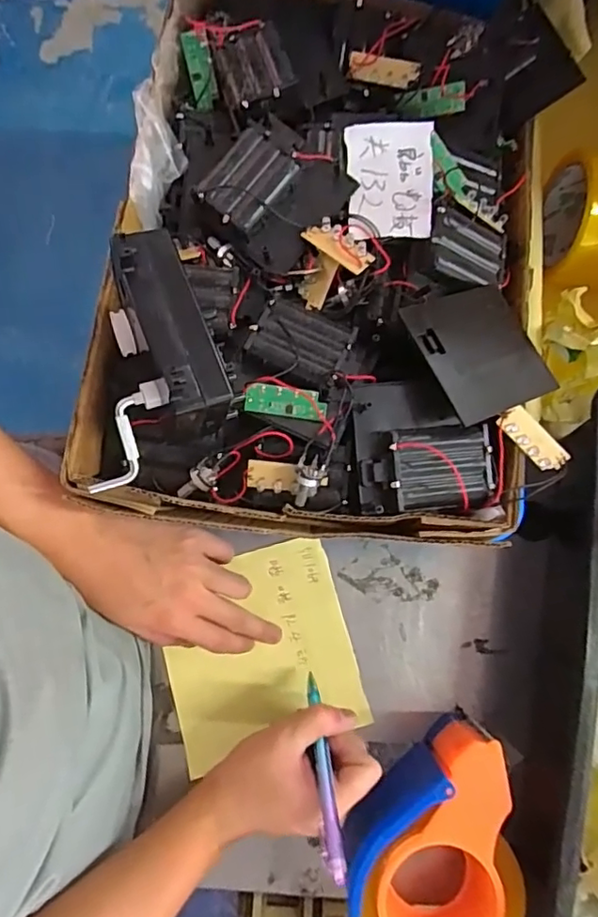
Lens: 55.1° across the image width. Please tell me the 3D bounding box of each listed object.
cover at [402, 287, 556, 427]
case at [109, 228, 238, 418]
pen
[{"bbox_3d":[0.108,-0.064,0.340,0.077,0.005,0.077,-21,78,-25],"label":"cover"},{"bbox_3d":[-0.065,-0.071,0.284,0.030,0.021,0.096,-22,79,-4],"label":"case"},{"bbox_3d":[0.015,0.198,0.368,0.012,0.132,0.010,-9,121,-1],"label":"pen"}]

